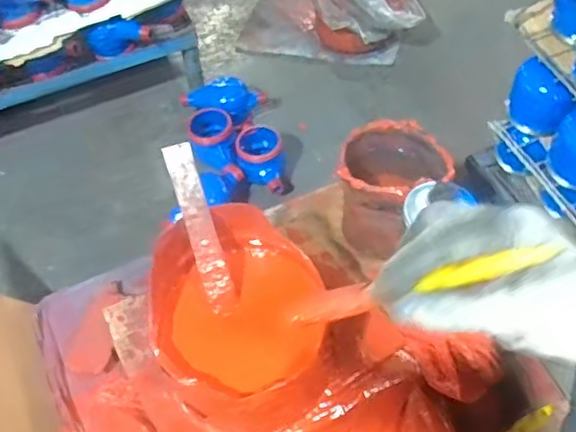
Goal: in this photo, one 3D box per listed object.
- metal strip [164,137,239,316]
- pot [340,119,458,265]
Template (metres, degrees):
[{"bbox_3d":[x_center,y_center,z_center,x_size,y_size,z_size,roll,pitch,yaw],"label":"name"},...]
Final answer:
[{"bbox_3d":[-0.080,0.013,0.564,0.027,0.006,0.160,-20,98,-18],"label":"metal strip"},{"bbox_3d":[0.108,-0.032,0.665,0.103,0.113,0.107,-3,53,4],"label":"pot"}]

